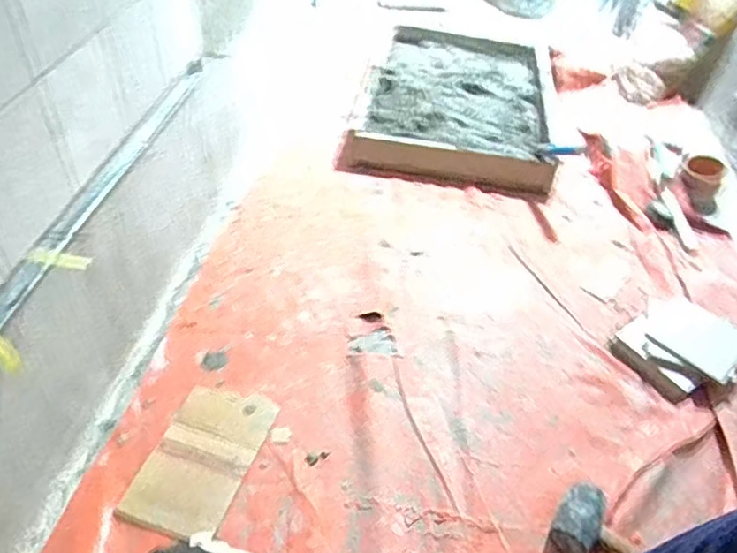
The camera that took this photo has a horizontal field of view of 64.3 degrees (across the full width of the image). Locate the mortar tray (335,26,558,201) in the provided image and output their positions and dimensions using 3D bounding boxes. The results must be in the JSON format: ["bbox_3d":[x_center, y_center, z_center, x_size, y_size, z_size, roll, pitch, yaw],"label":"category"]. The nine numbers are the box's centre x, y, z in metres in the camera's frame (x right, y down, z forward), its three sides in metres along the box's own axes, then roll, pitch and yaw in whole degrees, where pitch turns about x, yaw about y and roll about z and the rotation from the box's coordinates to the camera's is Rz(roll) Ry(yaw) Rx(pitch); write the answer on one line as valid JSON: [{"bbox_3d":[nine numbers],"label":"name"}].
[{"bbox_3d":[0.287,-0.533,1.711,0.606,0.080,0.846,13,44,8],"label":"mortar tray"}]

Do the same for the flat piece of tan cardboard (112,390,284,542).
[{"bbox_3d":[-0.250,0.271,0.884,0.141,0.007,0.237,15,45,10],"label":"flat piece of tan cardboard"}]

